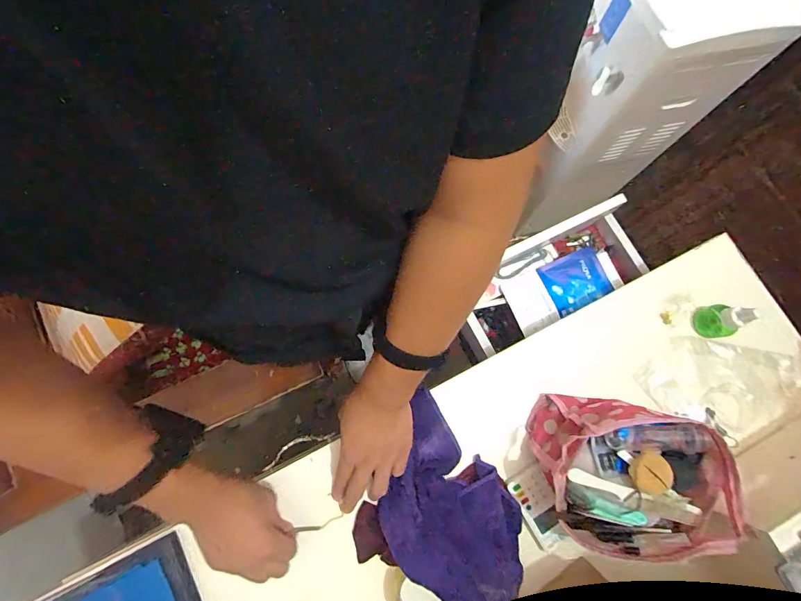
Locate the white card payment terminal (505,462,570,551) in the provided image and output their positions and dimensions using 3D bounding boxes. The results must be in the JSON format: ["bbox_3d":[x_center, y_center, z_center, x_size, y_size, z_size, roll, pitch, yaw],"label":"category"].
[{"bbox_3d":[0.169,0.253,0.468,0.047,0.020,0.090,-30,72,15],"label":"white card payment terminal"}]

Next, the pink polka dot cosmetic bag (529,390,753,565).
[{"bbox_3d":[0.254,0.197,0.442,0.186,0.091,0.161,7,78,-1],"label":"pink polka dot cosmetic bag"}]

